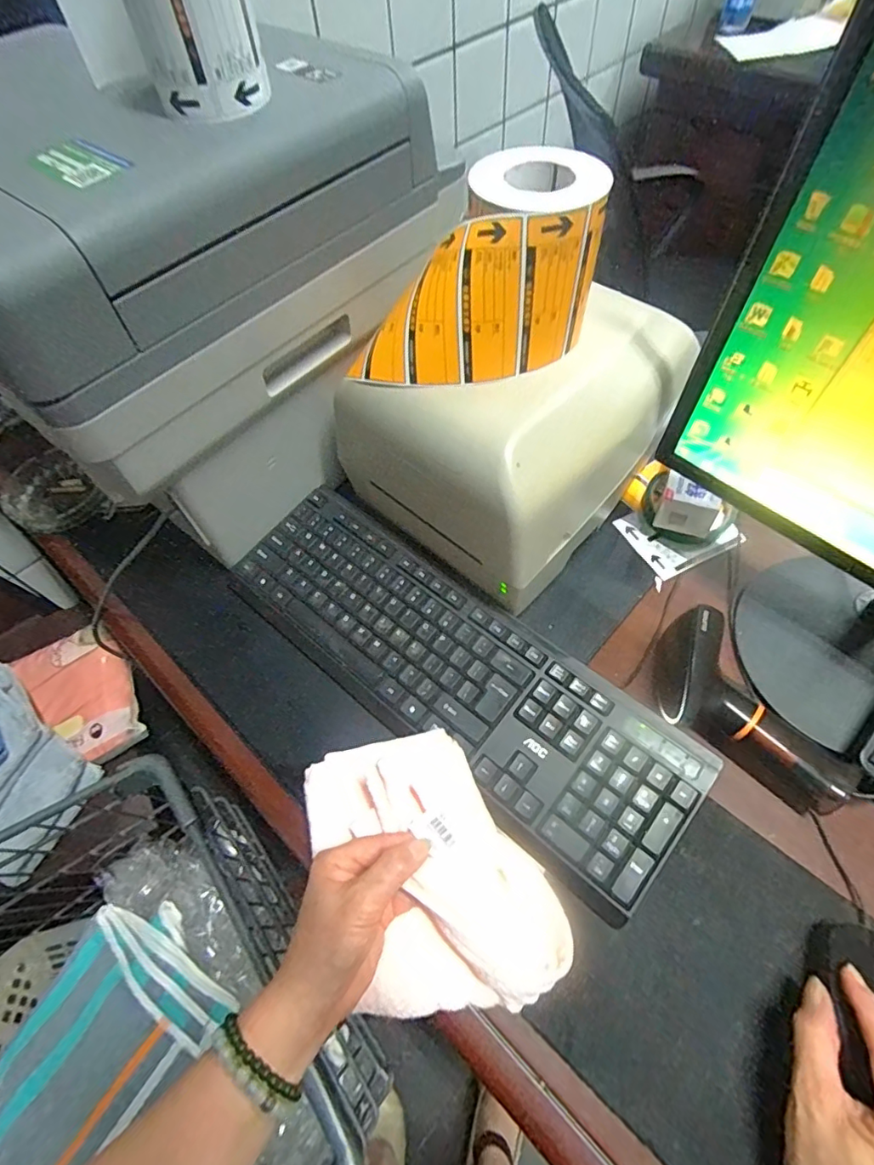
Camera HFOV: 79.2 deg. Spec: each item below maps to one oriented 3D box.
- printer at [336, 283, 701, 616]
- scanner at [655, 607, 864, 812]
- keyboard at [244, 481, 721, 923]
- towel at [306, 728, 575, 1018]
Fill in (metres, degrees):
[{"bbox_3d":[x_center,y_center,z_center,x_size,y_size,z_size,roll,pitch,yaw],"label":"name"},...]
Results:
[{"bbox_3d":[0.063,-0.138,0.456,0.205,0.158,0.253,40,69,23],"label":"printer"},{"bbox_3d":[0.228,0.103,0.399,0.071,0.069,0.161,-34,63,-15],"label":"scanner"},{"bbox_3d":[0.007,0.065,0.446,0.423,0.020,0.131,36,68,21],"label":"keyboard"},{"bbox_3d":[-0.004,0.186,0.348,0.135,0.052,0.165,-17,60,-6],"label":"towel"}]

